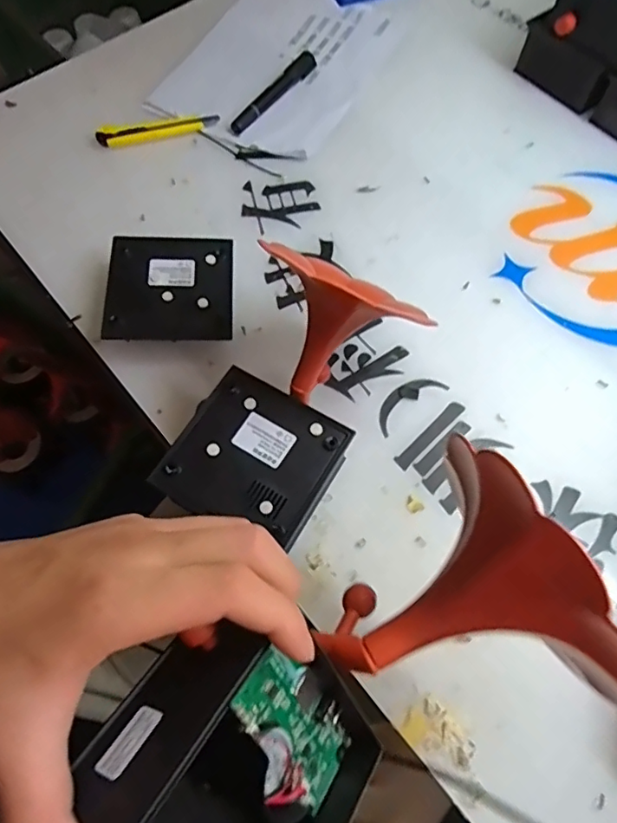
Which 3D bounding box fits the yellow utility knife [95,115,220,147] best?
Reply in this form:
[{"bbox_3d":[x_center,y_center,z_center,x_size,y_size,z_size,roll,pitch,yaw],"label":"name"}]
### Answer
[{"bbox_3d":[-0.162,-0.304,0.593,0.128,0.012,0.022,-9,65,-5],"label":"yellow utility knife"}]

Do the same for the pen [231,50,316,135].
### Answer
[{"bbox_3d":[-0.040,-0.360,0.618,0.018,0.019,0.138,35,69,14],"label":"pen"}]

